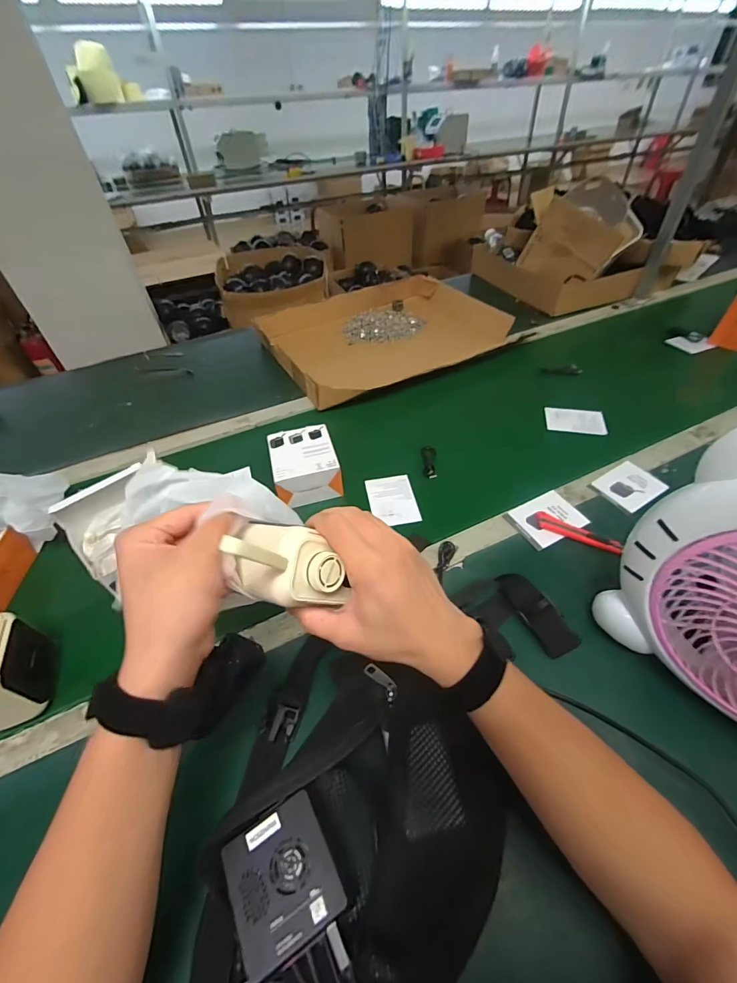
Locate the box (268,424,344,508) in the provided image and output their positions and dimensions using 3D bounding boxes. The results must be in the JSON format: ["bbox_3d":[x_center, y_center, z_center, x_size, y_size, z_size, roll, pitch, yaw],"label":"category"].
[{"bbox_3d":[-0.099,-0.038,0.609,0.096,0.074,0.117,-13,47,-9],"label":"box"}]

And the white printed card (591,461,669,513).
[{"bbox_3d":[0.396,-0.008,0.580,0.096,0.009,0.070,-26,48,-19],"label":"white printed card"}]

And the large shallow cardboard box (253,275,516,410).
[{"bbox_3d":[0.041,-0.392,0.932,0.540,0.057,0.437,-24,50,-18],"label":"large shallow cardboard box"}]

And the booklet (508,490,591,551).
[{"bbox_3d":[0.256,0.038,0.546,0.100,0.008,0.071,-23,49,-17],"label":"booklet"}]

